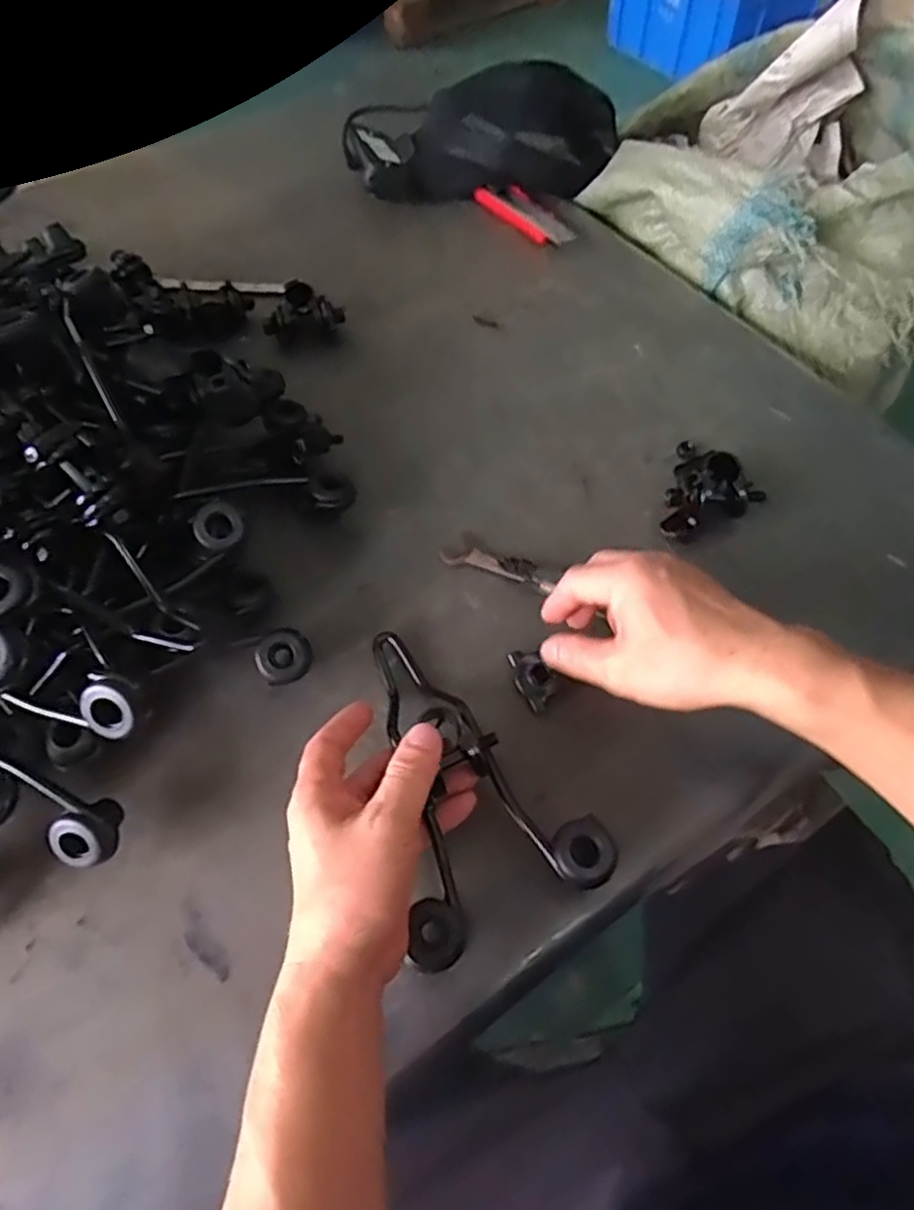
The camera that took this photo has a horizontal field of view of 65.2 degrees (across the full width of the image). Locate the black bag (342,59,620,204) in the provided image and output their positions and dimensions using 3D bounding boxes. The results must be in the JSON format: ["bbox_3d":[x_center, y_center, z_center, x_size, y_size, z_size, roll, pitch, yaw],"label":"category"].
[{"bbox_3d":[0.028,-0.487,0.739,0.285,0.086,0.129,2,59,2],"label":"black bag"}]

